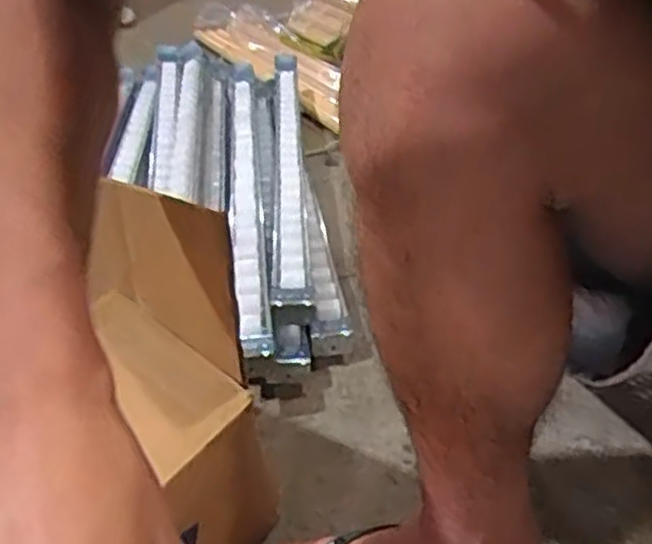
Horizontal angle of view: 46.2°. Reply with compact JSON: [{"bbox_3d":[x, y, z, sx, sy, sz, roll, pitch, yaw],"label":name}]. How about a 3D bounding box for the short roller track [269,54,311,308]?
[{"bbox_3d":[-0.059,-0.205,1.170,0.041,0.027,0.928,-6,30,0],"label":"short roller track"}]

